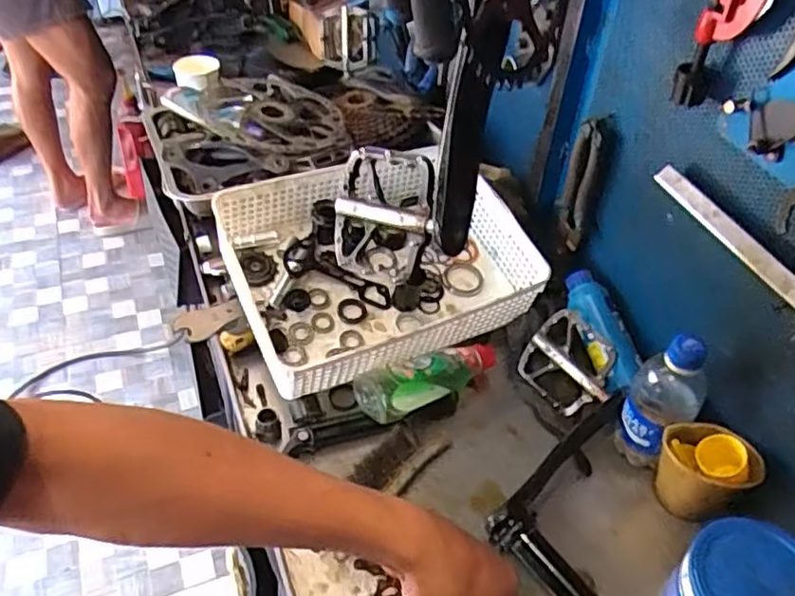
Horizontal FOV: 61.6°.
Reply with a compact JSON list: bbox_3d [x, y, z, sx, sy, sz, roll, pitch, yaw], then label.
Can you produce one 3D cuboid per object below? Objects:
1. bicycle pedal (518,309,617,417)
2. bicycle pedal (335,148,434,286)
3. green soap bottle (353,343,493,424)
[{"bbox_3d":[0.188,0.071,0.721,0.100,0.095,0.035,39,21,28],"label":"bicycle pedal"},{"bbox_3d":[-0.010,-0.064,0.523,0.095,0.100,0.018,17,16,35],"label":"bicycle pedal"},{"bbox_3d":[0.036,0.090,0.717,0.162,0.052,0.060,-20,49,-22],"label":"green soap bottle"}]

